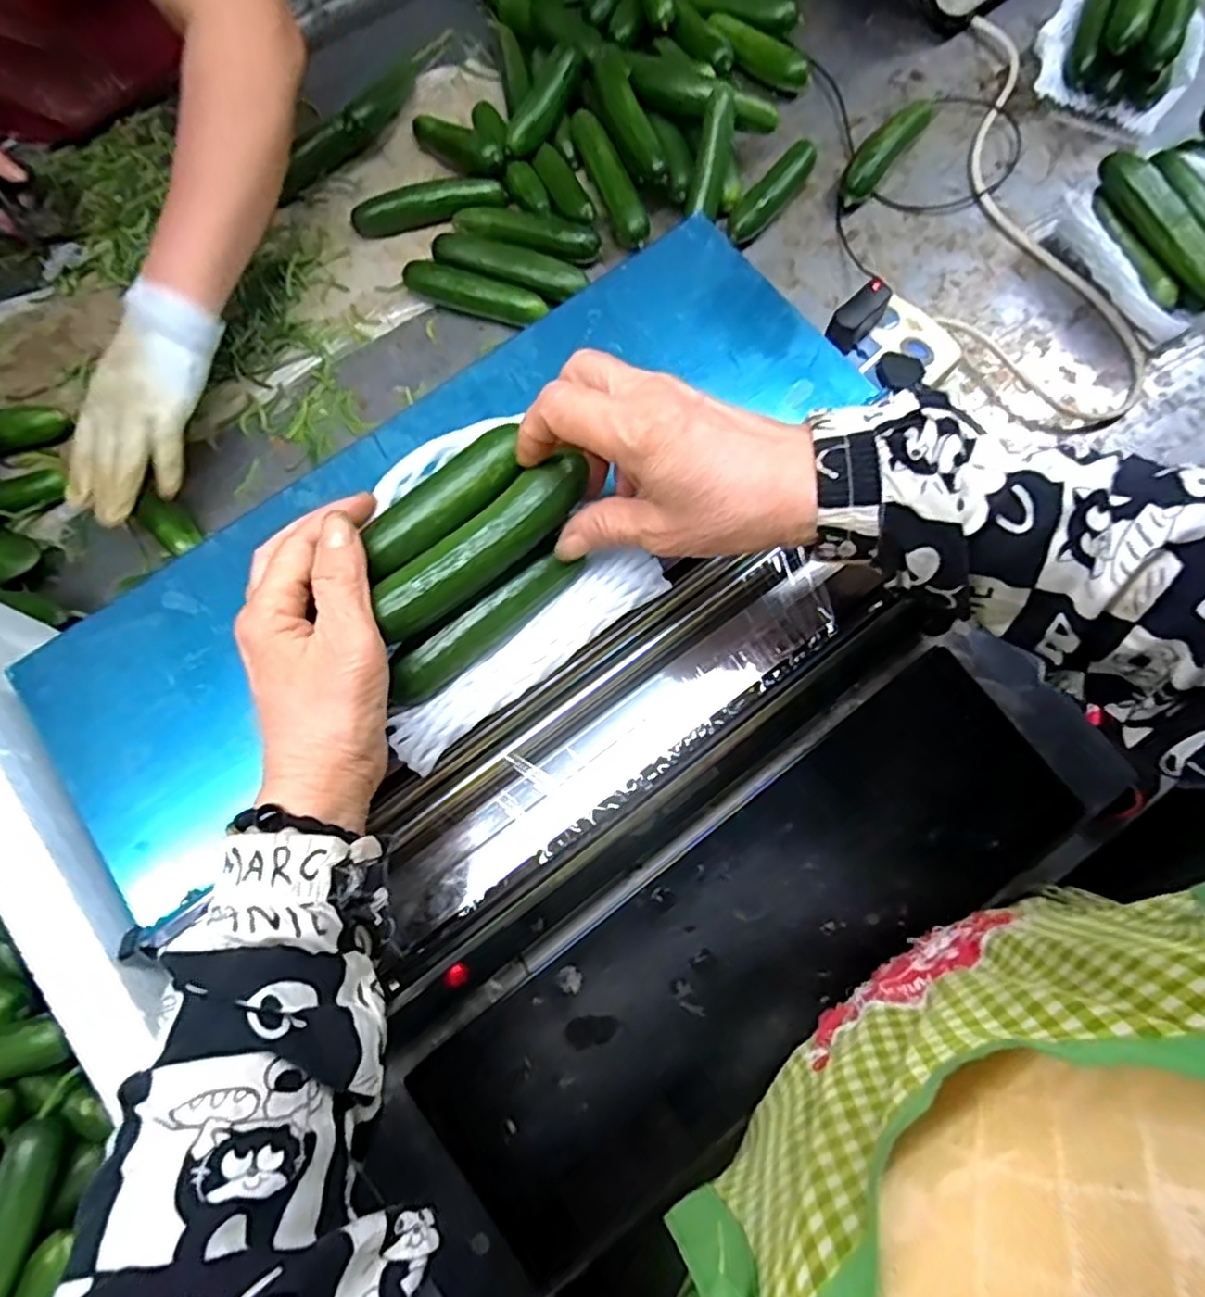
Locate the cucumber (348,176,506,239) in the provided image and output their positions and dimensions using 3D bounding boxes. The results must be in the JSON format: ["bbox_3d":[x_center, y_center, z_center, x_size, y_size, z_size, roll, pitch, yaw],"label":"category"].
[{"bbox_3d":[-0.162,-0.412,0.643,0.140,0.033,0.032,-4,73,-1],"label":"cucumber"}]

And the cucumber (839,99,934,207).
[{"bbox_3d":[0.263,-0.470,0.644,0.034,0.033,0.136,36,76,11],"label":"cucumber"}]

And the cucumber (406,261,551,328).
[{"bbox_3d":[-0.115,-0.314,0.613,0.131,0.033,0.029,20,74,7],"label":"cucumber"}]

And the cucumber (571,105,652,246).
[{"bbox_3d":[0.006,-0.436,0.635,0.026,0.034,0.137,-21,74,-6],"label":"cucumber"}]

